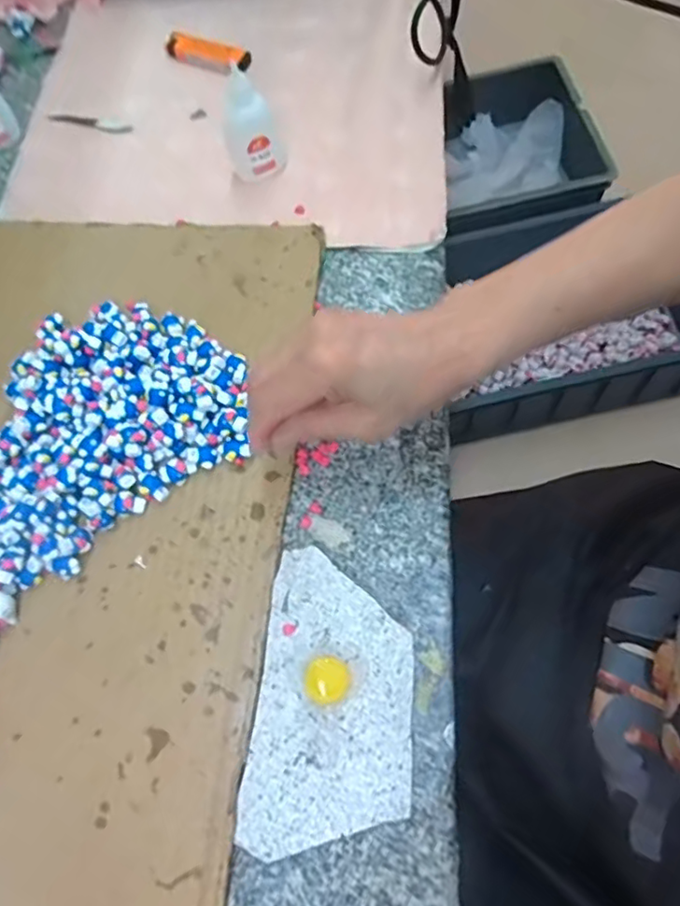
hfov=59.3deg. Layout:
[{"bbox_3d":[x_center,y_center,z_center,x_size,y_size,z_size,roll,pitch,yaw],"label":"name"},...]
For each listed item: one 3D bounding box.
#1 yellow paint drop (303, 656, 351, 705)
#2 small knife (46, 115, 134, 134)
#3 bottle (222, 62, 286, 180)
[{"bbox_3d":[-0.007,0.128,0.337,0.024,0.004,0.025,-2,69,5],"label":"yellow paint drop"},{"bbox_3d":[-0.222,-0.294,0.530,0.081,0.004,0.014,17,71,12],"label":"small knife"},{"bbox_3d":[-0.068,-0.247,0.458,0.037,0.073,0.029,-35,70,-8],"label":"bottle"}]

